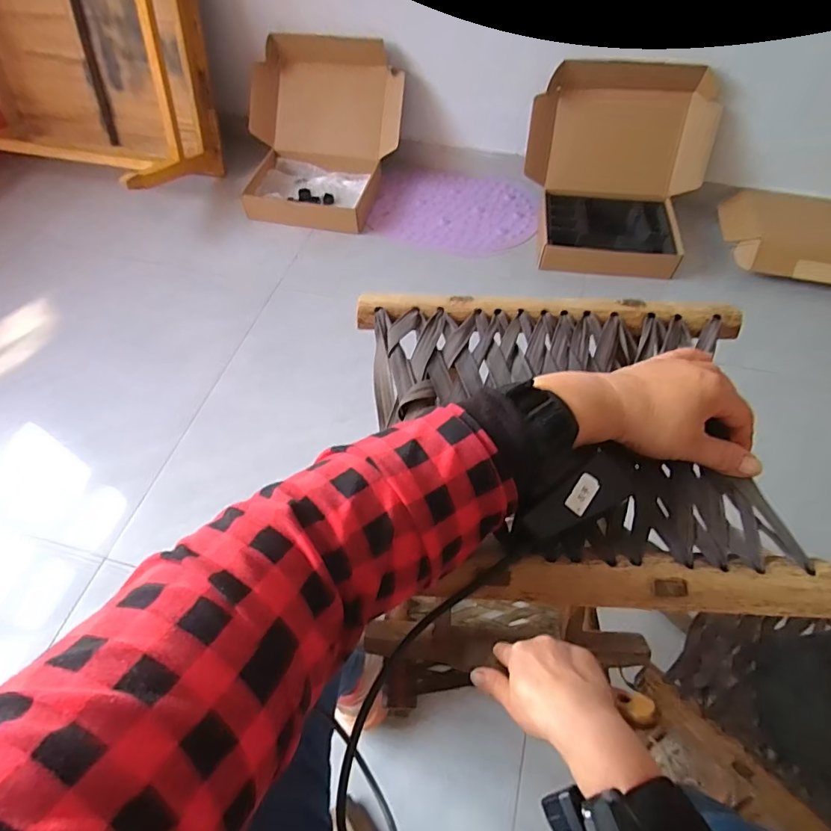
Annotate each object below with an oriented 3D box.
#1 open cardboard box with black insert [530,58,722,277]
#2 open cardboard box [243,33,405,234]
[{"bbox_3d":[0.575,-0.668,1.358,0.519,0.343,0.449,6,57,4],"label":"open cardboard box with black insert"},{"bbox_3d":[-0.306,-0.829,1.459,0.476,0.315,0.478,10,57,7],"label":"open cardboard box"}]

